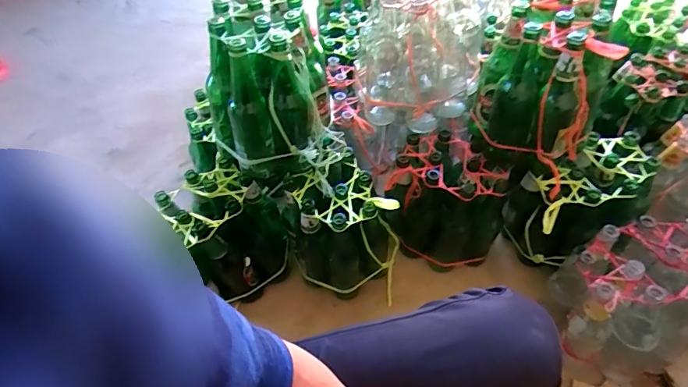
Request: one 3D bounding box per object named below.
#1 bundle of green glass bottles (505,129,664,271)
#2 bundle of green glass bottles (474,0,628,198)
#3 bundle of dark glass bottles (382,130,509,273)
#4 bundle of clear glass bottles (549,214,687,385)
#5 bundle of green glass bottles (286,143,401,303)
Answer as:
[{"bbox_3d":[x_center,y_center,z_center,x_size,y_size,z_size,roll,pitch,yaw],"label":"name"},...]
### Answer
[{"bbox_3d":[0.468,0.031,0.906,0.243,0.252,0.151,-14,54,-6],"label":"bundle of green glass bottles"},{"bbox_3d":[0.364,-0.196,0.797,0.201,0.277,0.226,26,60,21],"label":"bundle of green glass bottles"},{"bbox_3d":[0.221,0.019,0.930,0.220,0.235,0.170,16,57,15],"label":"bundle of dark glass bottles"},{"bbox_3d":[0.521,0.189,0.779,0.245,0.233,0.208,-23,56,-13],"label":"bundle of clear glass bottles"},{"bbox_3d":[-0.004,0.069,0.883,0.210,0.274,0.189,30,61,23],"label":"bundle of green glass bottles"}]

